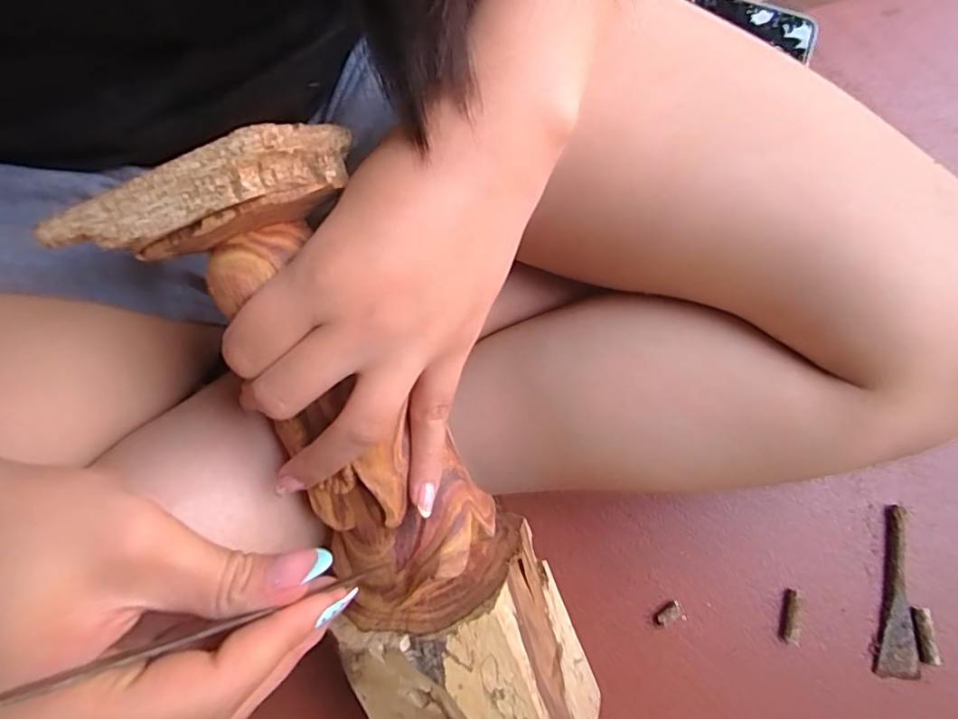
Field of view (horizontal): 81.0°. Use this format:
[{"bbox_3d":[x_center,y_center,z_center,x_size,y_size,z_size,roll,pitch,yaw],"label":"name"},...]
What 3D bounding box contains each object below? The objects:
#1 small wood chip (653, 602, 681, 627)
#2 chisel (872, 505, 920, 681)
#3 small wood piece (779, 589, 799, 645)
[{"bbox_3d":[0.116,0.157,0.346,0.017,0.006,0.009,-27,79,-6],"label":"small wood chip"},{"bbox_3d":[0.262,0.145,0.352,0.024,0.008,0.102,7,80,1],"label":"chisel"},{"bbox_3d":[0.191,0.158,0.345,0.007,0.010,0.031,13,78,3],"label":"small wood piece"}]

